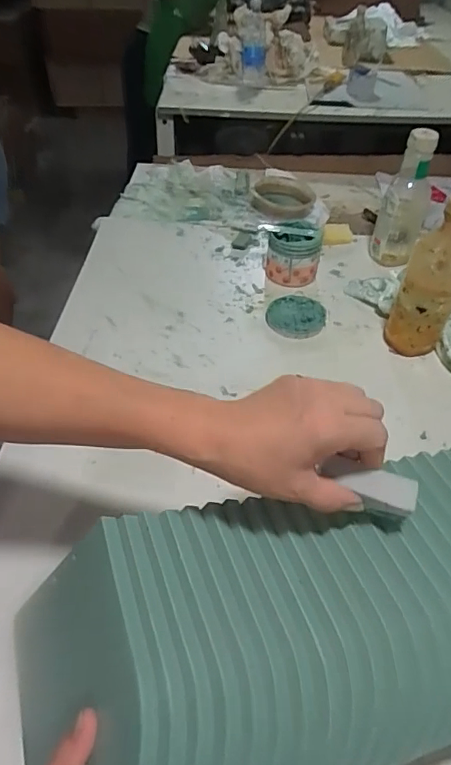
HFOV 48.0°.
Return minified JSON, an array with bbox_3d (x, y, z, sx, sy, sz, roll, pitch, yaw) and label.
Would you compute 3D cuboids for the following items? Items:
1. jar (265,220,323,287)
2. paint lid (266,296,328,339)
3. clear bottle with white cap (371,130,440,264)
[{"bbox_3d":[0.104,-0.196,0.790,0.083,0.079,0.067,6,45,4],"label":"jar"},{"bbox_3d":[0.102,-0.095,0.731,0.083,0.017,0.083,1,45,-1],"label":"paint lid"},{"bbox_3d":[0.282,-0.285,0.798,0.072,0.207,0.068,17,47,14],"label":"clear bottle with white cap"}]

